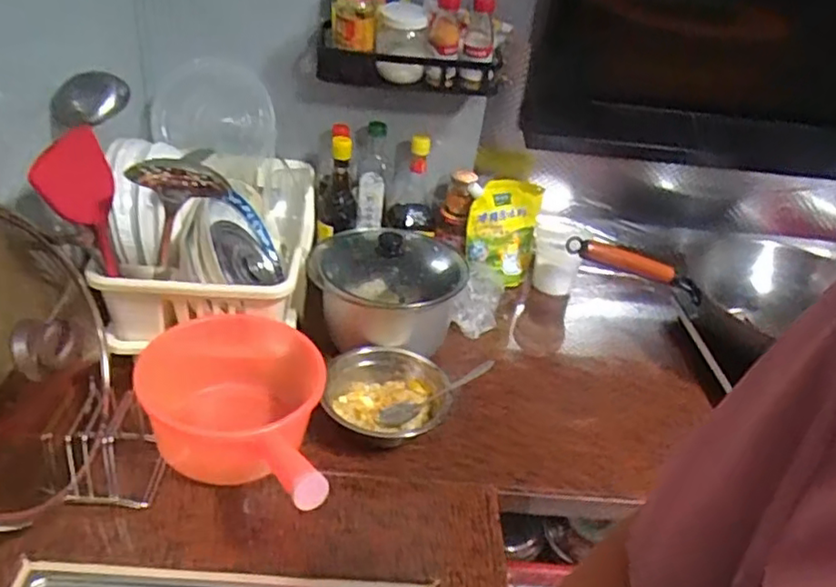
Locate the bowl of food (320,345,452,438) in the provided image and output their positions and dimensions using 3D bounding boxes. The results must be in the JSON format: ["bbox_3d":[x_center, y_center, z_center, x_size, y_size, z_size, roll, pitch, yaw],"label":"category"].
[{"bbox_3d":[-0.043,0.141,0.868,0.159,0.061,0.148,5,32,-3],"label":"bowl of food"}]

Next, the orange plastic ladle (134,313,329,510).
[{"bbox_3d":[-0.181,0.156,0.755,0.185,0.127,0.320,-18,40,-34],"label":"orange plastic ladle"}]

